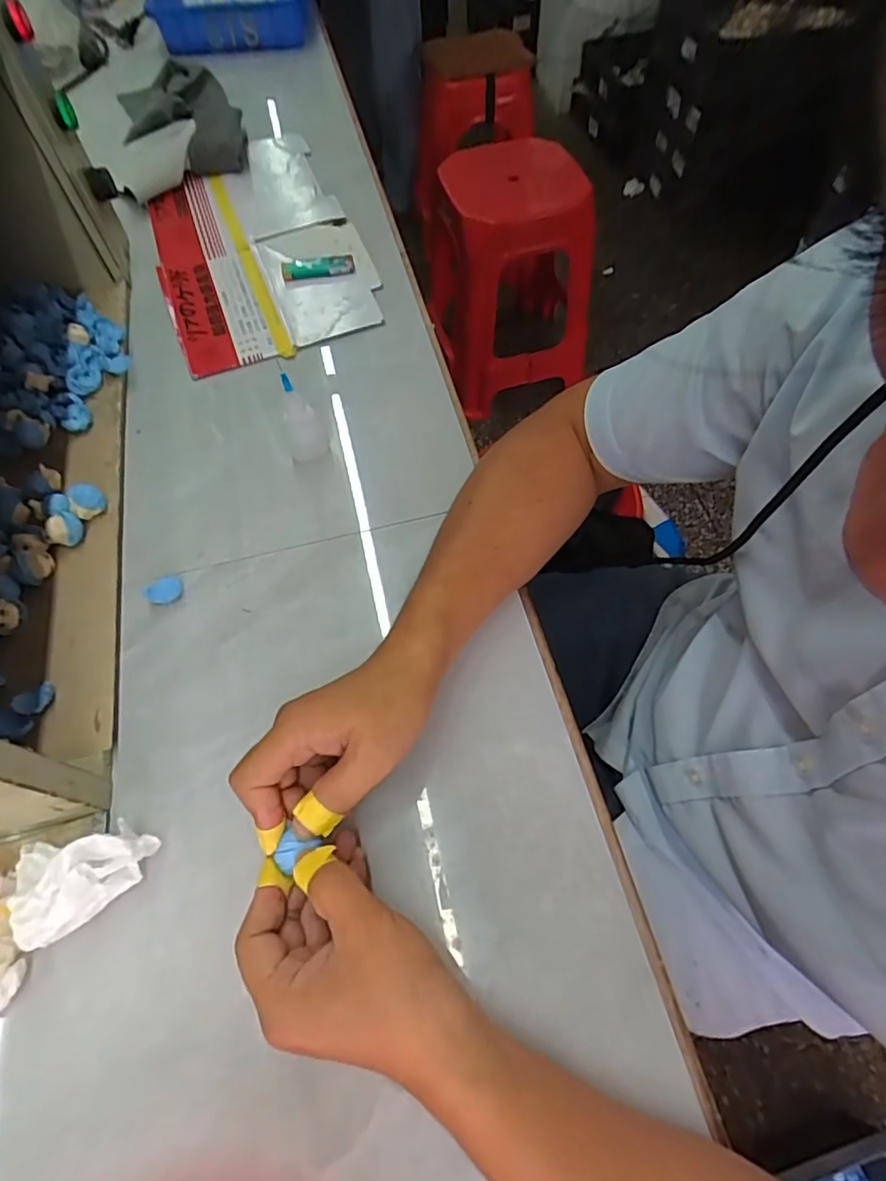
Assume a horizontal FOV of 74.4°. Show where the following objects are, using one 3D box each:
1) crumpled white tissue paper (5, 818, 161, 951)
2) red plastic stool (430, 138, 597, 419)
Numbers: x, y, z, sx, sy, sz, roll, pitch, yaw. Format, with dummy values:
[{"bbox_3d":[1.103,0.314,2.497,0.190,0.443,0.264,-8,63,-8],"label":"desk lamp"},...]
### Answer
[{"bbox_3d":[-0.224,0.180,0.358,0.091,0.034,0.059,-12,63,-6],"label":"crumpled white tissue paper"},{"bbox_3d":[0.150,-0.775,1.435,0.367,0.458,0.377,-14,62,-5],"label":"red plastic stool"}]

